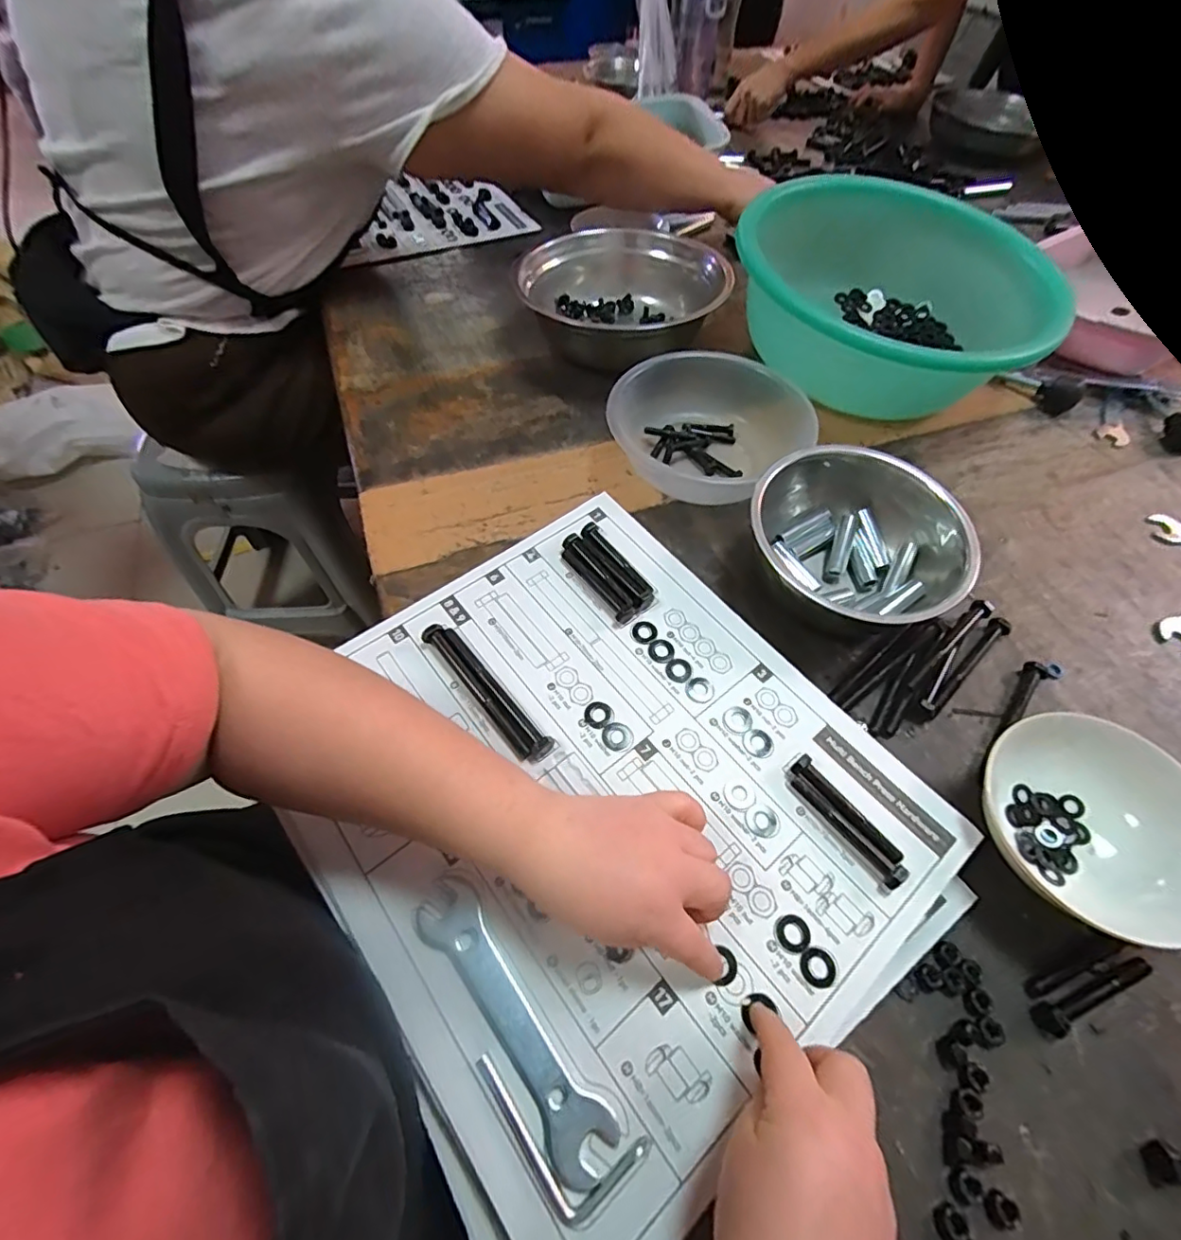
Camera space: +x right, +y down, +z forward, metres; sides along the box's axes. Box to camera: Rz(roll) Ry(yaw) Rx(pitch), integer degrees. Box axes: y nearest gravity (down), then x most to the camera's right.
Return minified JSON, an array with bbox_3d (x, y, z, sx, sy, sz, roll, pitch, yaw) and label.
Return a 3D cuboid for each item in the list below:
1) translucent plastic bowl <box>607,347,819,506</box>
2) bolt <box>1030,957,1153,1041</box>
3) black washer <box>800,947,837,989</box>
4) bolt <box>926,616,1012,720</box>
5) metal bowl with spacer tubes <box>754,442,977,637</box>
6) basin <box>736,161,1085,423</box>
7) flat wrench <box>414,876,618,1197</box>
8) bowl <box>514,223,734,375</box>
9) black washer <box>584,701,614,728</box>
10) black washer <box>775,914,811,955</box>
[{"bbox_3d":[0.115,-0.186,0.536,0.185,0.075,0.177,15,57,7],"label":"translucent plastic bowl"},{"bbox_3d":[0.298,0.221,0.321,0.085,0.010,0.017,-14,59,-12],"label":"bolt"},{"bbox_3d":[0.128,0.195,0.307,0.019,0.004,0.020,1,57,-2],"label":"black washer"},{"bbox_3d":[0.303,0.037,0.438,0.124,0.012,0.015,-37,66,-23],"label":"bolt"},{"bbox_3d":[0.222,-0.065,0.456,0.154,0.081,0.168,1,57,-2],"label":"metal bowl with spacer tubes"},{"bbox_3d":[0.341,-0.373,0.633,0.318,0.143,0.318,1,57,-2],"label":"basin"},{"bbox_3d":[-0.043,0.208,0.289,0.034,0.008,0.150,-33,64,-22],"label":"flat wrench"},{"bbox_3d":[0.039,-0.373,0.646,0.199,0.088,0.211,1,57,-2],"label":"bowl"},{"bbox_3d":[0.006,0.066,0.388,0.020,0.004,0.020,1,57,-2],"label":"black washer"},{"bbox_3d":[0.118,0.181,0.316,0.020,0.004,0.019,1,57,-2],"label":"black washer"}]

